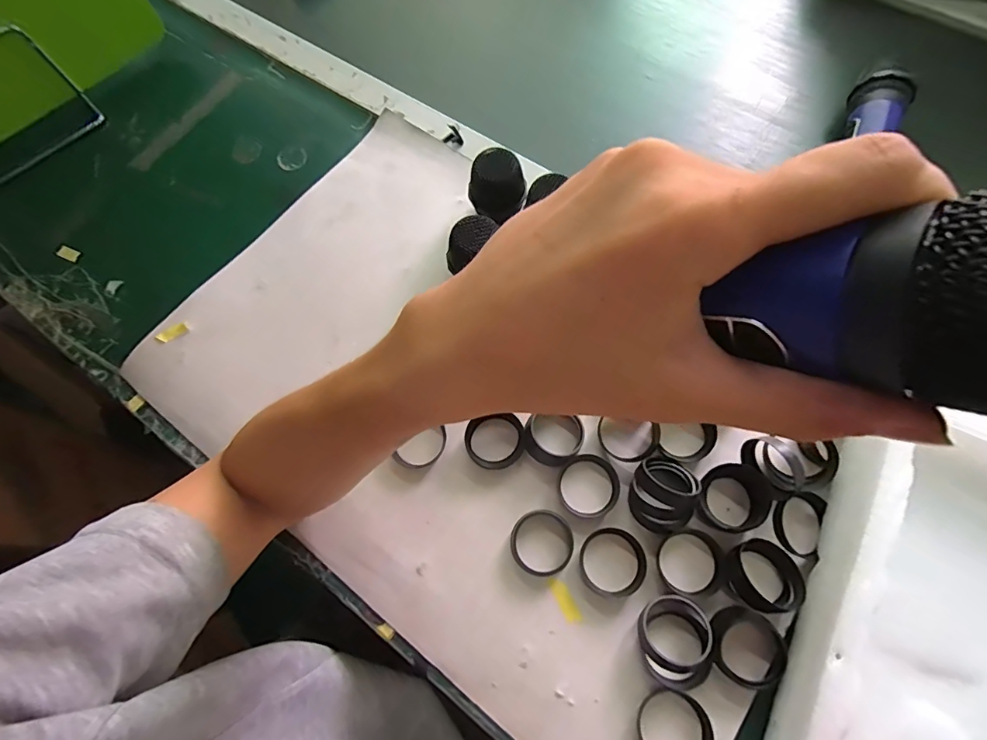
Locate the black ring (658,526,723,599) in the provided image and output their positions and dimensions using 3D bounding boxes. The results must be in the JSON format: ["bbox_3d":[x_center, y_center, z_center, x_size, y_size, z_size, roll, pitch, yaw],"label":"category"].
[{"bbox_3d":[0.135,0.131,0.326,0.043,0.010,0.044,-1,69,2],"label":"black ring"}]

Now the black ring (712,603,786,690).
[{"bbox_3d":[0.161,0.175,0.304,0.046,0.017,0.044,-1,69,2],"label":"black ring"}]

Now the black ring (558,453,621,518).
[{"bbox_3d":[0.069,0.084,0.347,0.043,0.007,0.044,-1,69,2],"label":"black ring"}]

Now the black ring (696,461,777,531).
[{"bbox_3d":[0.170,0.088,0.337,0.053,0.015,0.043,-16,69,-3],"label":"black ring"}]

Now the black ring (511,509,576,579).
[{"bbox_3d":[0.034,0.120,0.335,0.044,0.005,0.044,-1,69,2],"label":"black ring"}]

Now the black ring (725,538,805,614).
[{"bbox_3d":[0.179,0.136,0.319,0.042,0.016,0.044,-1,69,2],"label":"black ring"}]

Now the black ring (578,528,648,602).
[{"bbox_3d":[0.082,0.132,0.328,0.044,0.007,0.044,-1,69,2],"label":"black ring"}]

